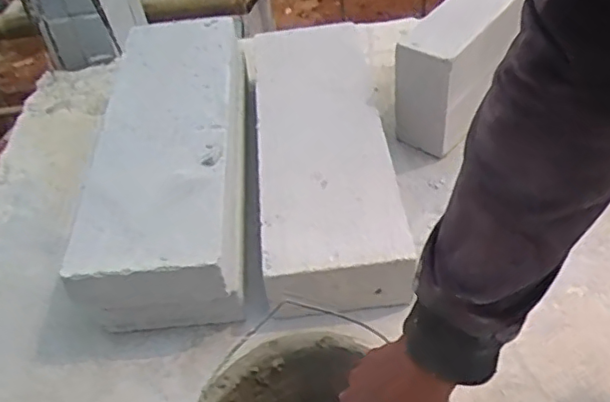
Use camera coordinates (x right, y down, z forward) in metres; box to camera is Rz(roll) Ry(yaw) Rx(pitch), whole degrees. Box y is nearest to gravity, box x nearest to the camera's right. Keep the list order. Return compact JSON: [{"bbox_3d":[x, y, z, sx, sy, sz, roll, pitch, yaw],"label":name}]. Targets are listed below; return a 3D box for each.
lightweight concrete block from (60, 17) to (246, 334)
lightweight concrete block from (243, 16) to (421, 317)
[{"bbox_3d":[-0.203,-0.073,0.966,0.208,0.162,0.572,-6,45,1],"label":"lightweight concrete block"},{"bbox_3d":[0.028,-0.114,1.010,0.213,0.107,0.679,-6,45,1],"label":"lightweight concrete block"}]

